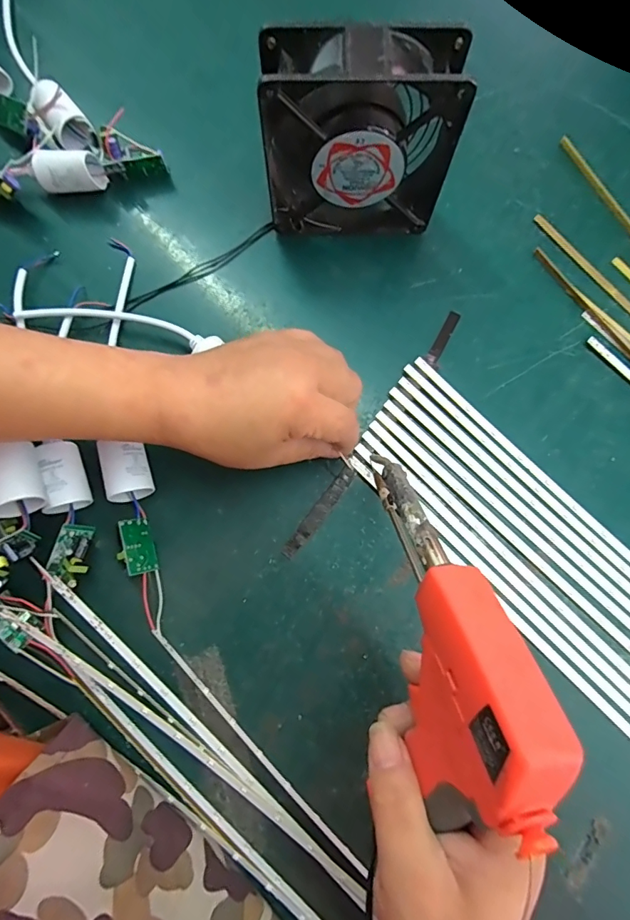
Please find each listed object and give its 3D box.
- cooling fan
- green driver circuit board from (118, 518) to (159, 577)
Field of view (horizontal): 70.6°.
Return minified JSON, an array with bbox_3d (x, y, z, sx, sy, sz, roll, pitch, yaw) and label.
[{"bbox_3d":[0.028,-0.211,0.302,0.122,0.122,0.044,0,77,-2],"label":"cooling fan"},{"bbox_3d":[-0.119,0.059,0.295,0.022,0.014,0.036,-5,77,-48],"label":"green driver circuit board"}]

